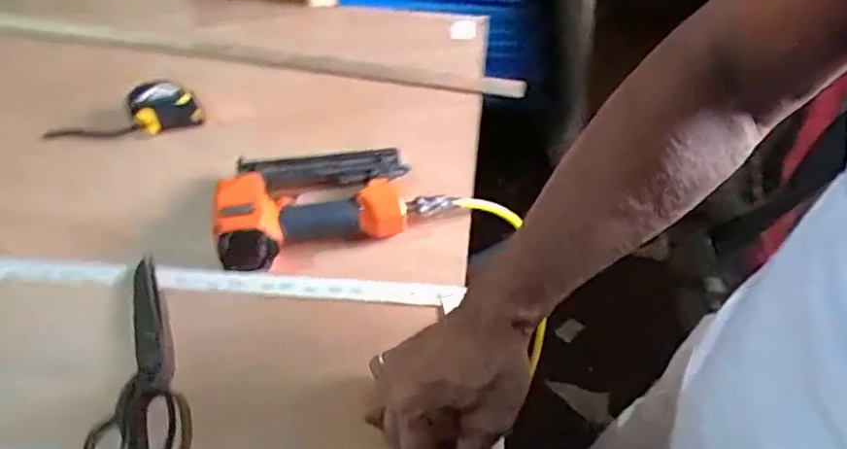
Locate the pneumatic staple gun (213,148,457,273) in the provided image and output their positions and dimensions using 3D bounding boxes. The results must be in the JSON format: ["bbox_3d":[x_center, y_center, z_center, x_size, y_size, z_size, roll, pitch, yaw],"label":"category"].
[{"bbox_3d":[-0.113,-0.038,0.662,0.240,0.061,0.149,-16,46,-18],"label":"pneumatic staple gun"}]

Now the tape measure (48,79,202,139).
[{"bbox_3d":[-0.390,-0.140,0.767,0.194,0.039,0.065,-17,47,-19],"label":"tape measure"}]

